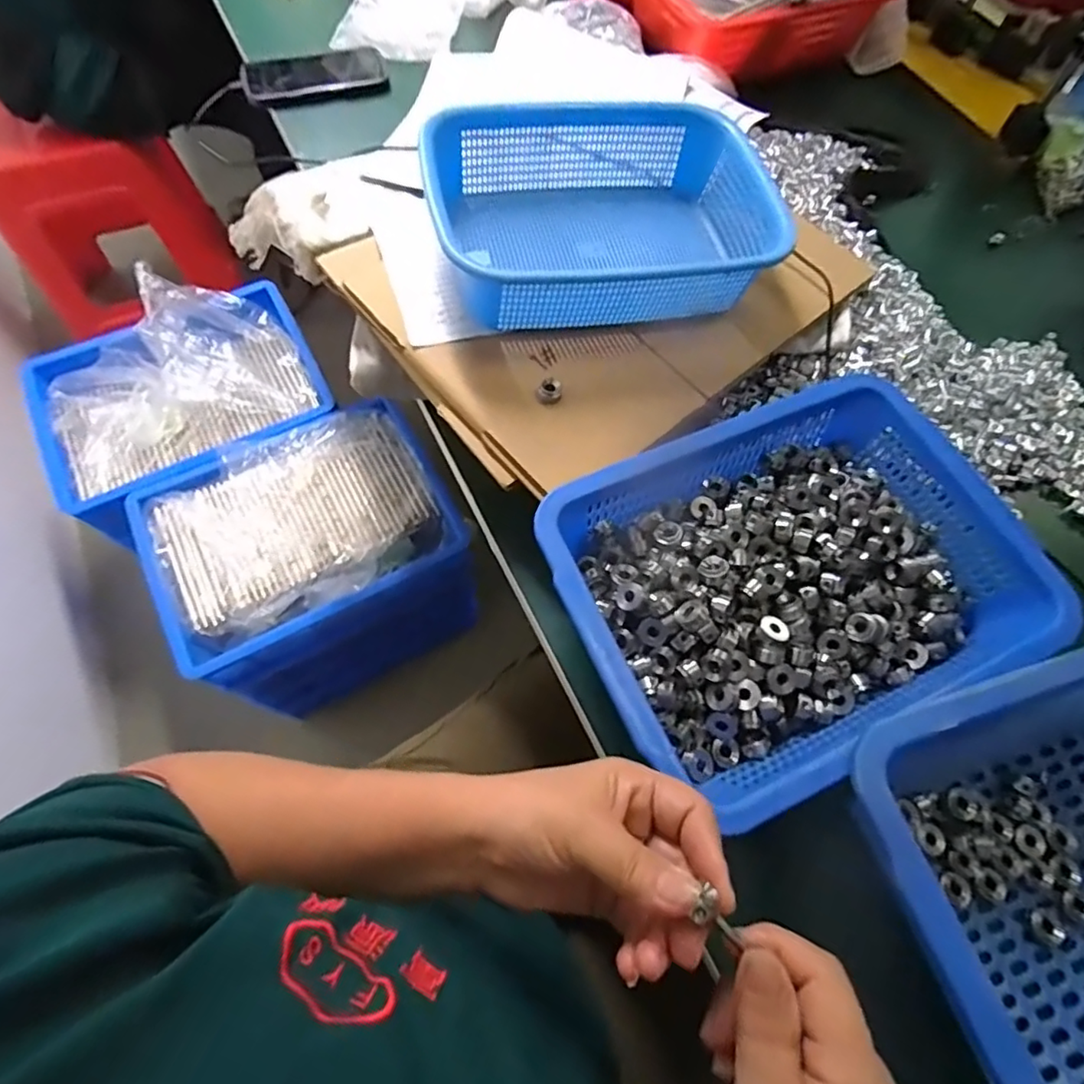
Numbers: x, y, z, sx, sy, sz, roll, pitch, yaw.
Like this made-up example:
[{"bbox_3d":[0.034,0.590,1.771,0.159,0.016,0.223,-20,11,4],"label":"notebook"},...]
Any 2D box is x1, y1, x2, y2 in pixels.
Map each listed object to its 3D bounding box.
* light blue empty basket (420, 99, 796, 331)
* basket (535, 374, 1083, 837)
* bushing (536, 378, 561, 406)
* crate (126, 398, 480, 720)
[{"bbox_3d":[0.051,-0.281,0.508,0.286,0.078,0.200,-9,67,-7],"label":"light blue empty basket"},{"bbox_3d":[0.170,0.029,0.422,0.315,0.085,0.225,-23,69,-13],"label":"basket"},{"bbox_3d":[0.005,-0.119,0.462,0.018,0.015,0.015,6,65,-1],"label":"bushing"},{"bbox_3d":[-0.359,0.053,1.023,0.395,0.435,0.300,-28,70,-15],"label":"crate"}]

